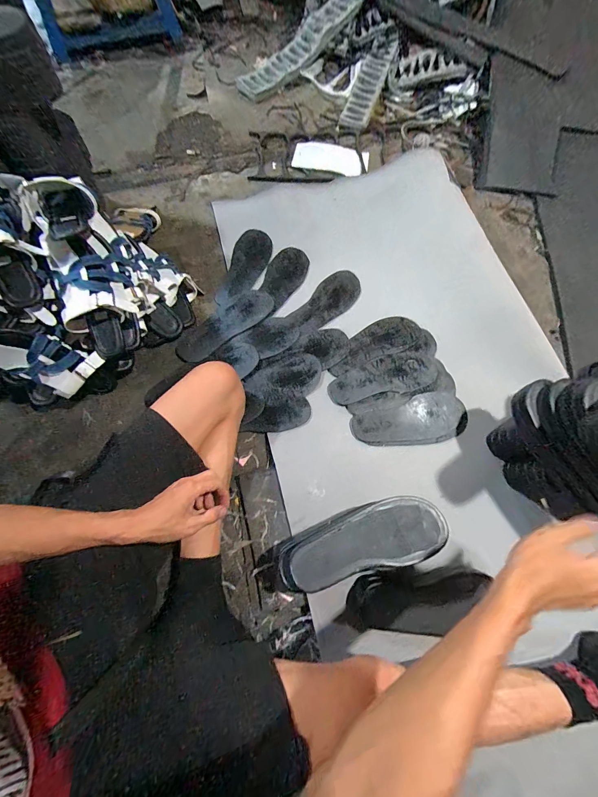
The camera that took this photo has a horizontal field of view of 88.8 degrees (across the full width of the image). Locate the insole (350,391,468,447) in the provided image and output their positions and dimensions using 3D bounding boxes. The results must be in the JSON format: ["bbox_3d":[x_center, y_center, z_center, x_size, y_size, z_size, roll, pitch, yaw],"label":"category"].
[{"bbox_3d":[0.247,0.054,0.667,0.260,0.013,0.104,-16,72,-7],"label":"insole"}]

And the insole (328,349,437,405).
[{"bbox_3d":[0.194,-0.052,0.712,0.257,0.006,0.096,-15,71,-6],"label":"insole"}]

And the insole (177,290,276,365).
[{"bbox_3d":[-0.180,-0.182,0.750,0.262,0.025,0.095,-36,75,-13],"label":"insole"}]

